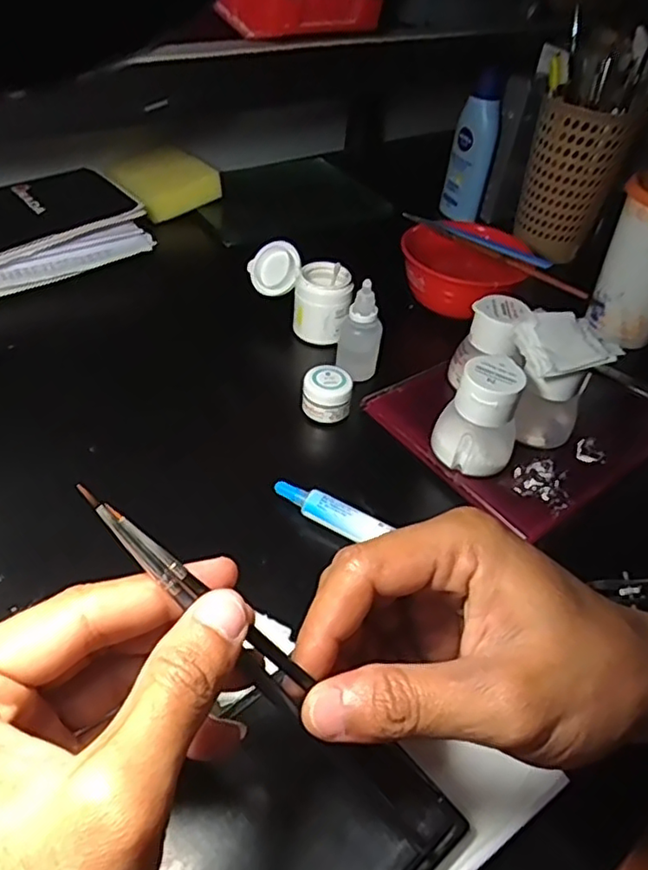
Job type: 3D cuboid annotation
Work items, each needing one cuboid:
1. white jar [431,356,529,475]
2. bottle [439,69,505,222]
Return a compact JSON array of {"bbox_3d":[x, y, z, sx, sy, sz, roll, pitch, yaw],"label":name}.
[{"bbox_3d":[0.097,-0.011,0.385,0.049,0.063,0.044,24,45,16],"label":"white jar"},{"bbox_3d":[0.155,-0.297,0.651,0.043,0.143,0.028,13,43,5],"label":"bottle"}]

